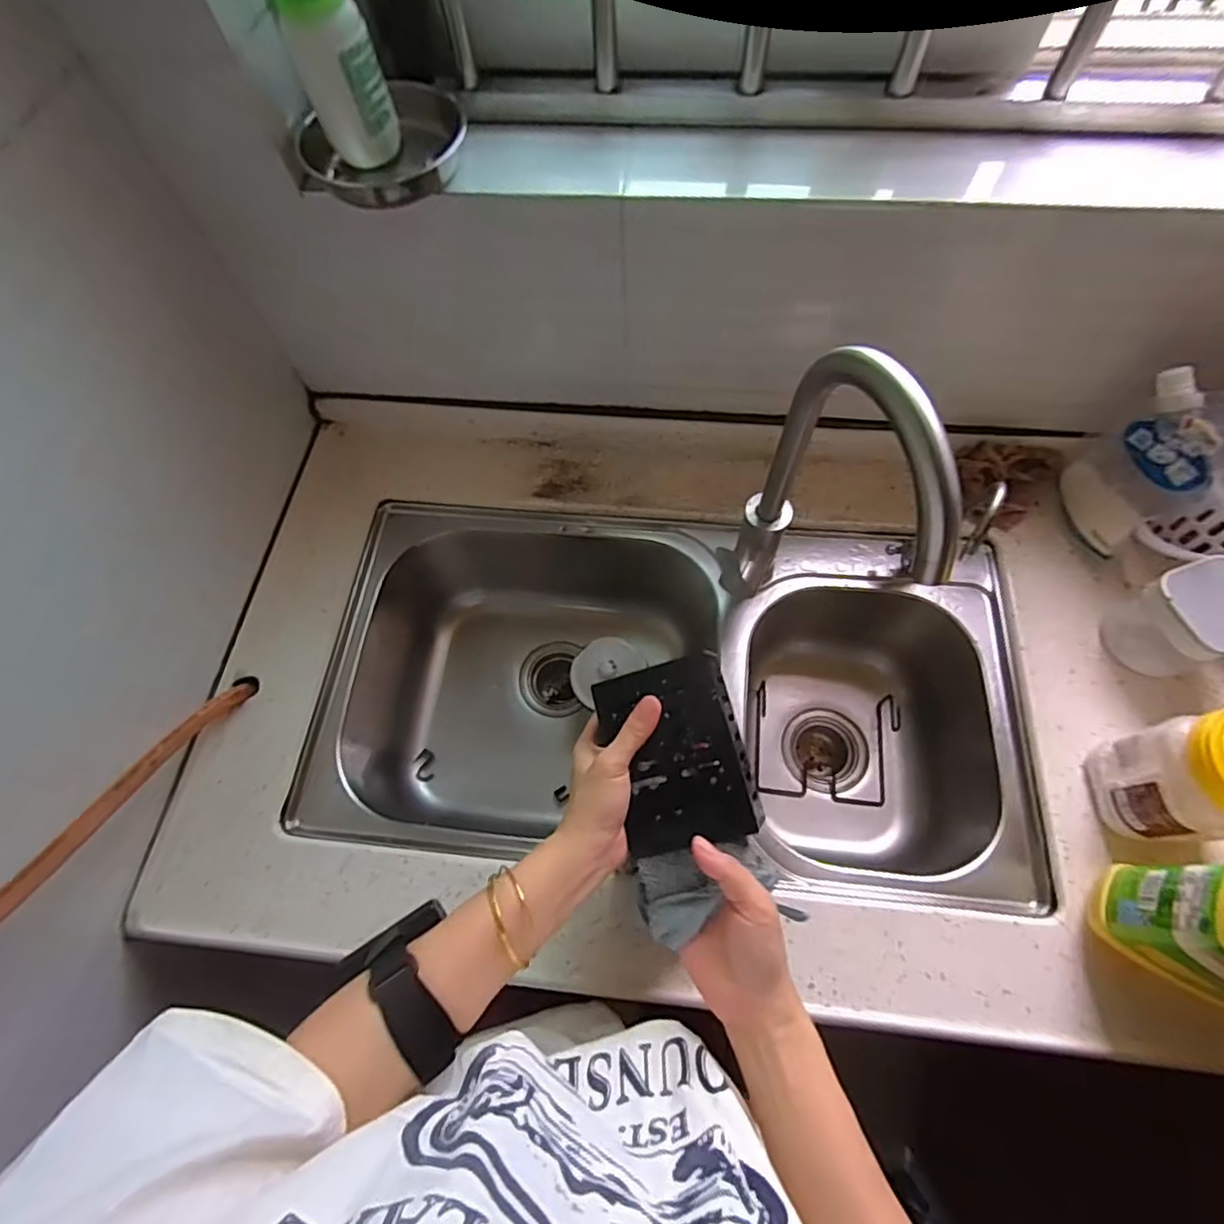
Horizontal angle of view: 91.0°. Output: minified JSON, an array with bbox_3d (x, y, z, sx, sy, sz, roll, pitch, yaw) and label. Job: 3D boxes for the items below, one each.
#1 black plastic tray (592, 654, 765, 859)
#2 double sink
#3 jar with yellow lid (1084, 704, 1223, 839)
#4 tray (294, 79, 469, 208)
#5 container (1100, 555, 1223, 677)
[{"bbox_3d":[0.044,0.101,0.430,0.094,0.028,0.123,-19,74,14],"label":"black plastic tray"},{"bbox_3d":[0.061,0.118,0.760,0.733,0.261,0.385,5,67,5],"label":"double sink"},{"bbox_3d":[0.484,0.138,0.499,0.080,0.150,0.088,-1,67,2],"label":"jar with yellow lid"},{"bbox_3d":[-0.187,-0.384,0.504,0.134,0.045,0.083,-25,68,-8],"label":"tray"},{"bbox_3d":[0.545,0.014,0.575,0.079,0.103,0.094,-24,68,-8],"label":"container"}]

